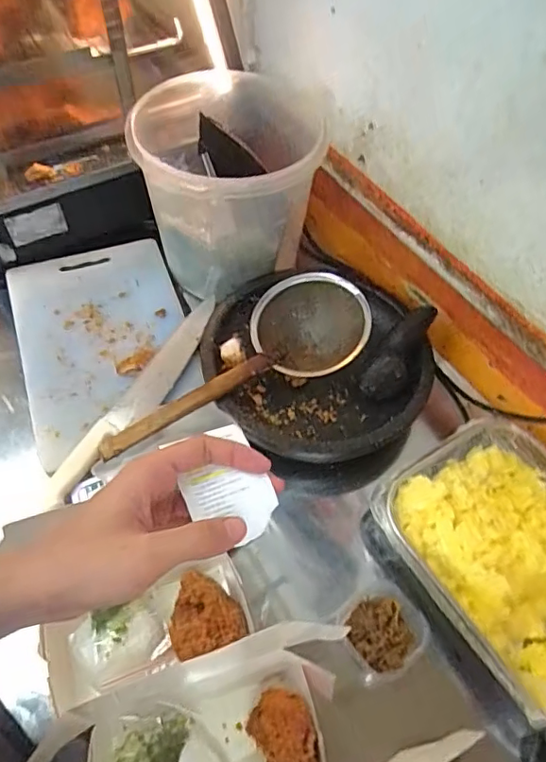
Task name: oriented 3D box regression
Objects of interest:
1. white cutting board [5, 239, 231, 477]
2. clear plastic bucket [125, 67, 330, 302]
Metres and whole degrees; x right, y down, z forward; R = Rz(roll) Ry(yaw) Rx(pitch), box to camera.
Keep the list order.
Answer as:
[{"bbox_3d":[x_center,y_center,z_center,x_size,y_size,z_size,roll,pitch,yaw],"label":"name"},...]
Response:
[{"bbox_3d":[-0.231,-0.050,0.763,0.226,0.016,0.372,-18,59,-13],"label":"white cutting board"},{"bbox_3d":[-0.071,-0.278,0.795,0.254,0.221,0.261,1,56,-1],"label":"clear plastic bucket"}]

